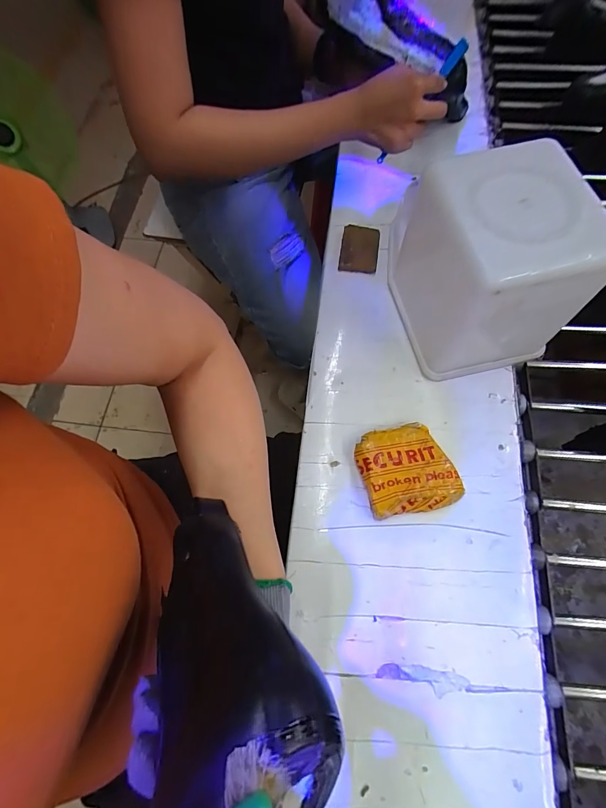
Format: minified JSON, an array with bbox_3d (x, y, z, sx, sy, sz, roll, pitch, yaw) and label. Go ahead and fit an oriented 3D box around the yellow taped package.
[{"bbox_3d":[0.105,0.066,0.389,0.091,0.023,0.088,-12,68,-2],"label":"yellow taped package"}]

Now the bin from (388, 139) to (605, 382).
[{"bbox_3d":[0.180,-0.141,0.392,0.131,0.171,0.172,-15,68,-3],"label":"bin"}]

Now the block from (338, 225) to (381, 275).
[{"bbox_3d":[0.076,-0.208,0.504,0.049,0.013,0.074,8,69,6],"label":"block"}]

